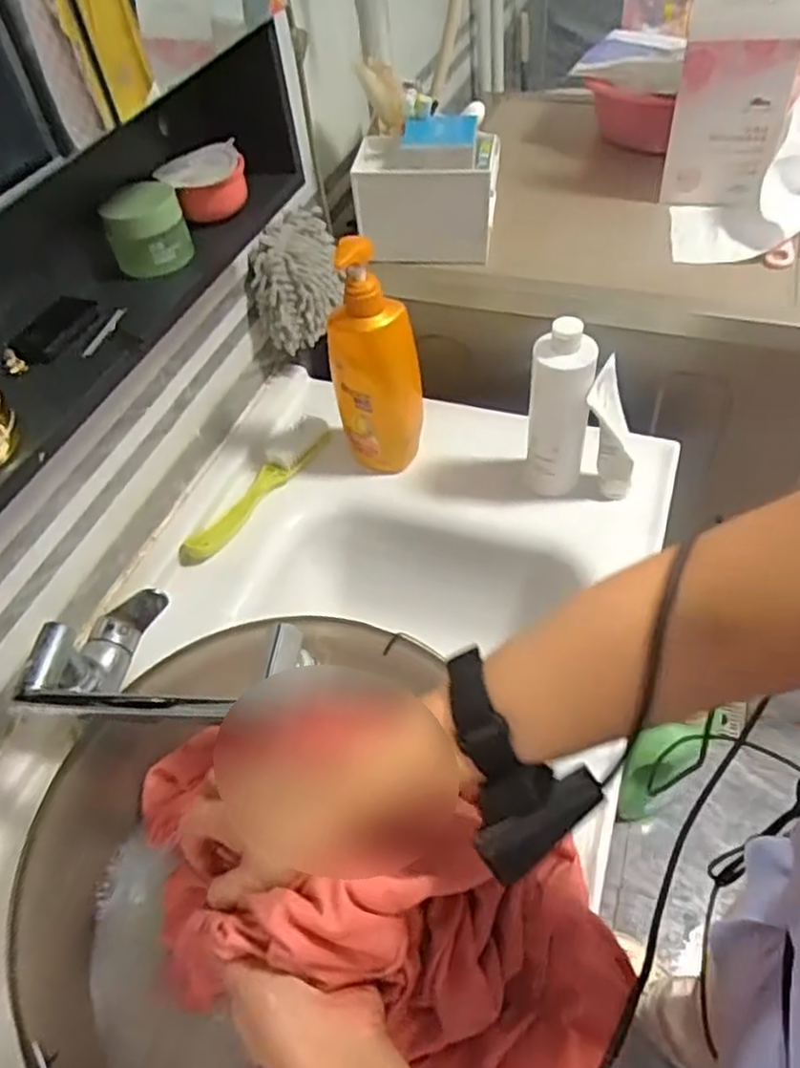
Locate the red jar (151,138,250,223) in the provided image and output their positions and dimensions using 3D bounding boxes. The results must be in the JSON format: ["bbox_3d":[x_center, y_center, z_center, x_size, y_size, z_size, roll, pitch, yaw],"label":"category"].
[{"bbox_3d":[-0.170,-0.307,0.616,0.070,0.041,0.070,-3,50,4],"label":"red jar"}]

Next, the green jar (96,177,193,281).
[{"bbox_3d":[-0.206,-0.248,0.578,0.061,0.051,0.061,-17,50,-8],"label":"green jar"}]

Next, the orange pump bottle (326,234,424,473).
[{"bbox_3d":[-0.024,-0.170,0.729,0.084,0.262,0.051,-20,51,-10],"label":"orange pump bottle"}]

